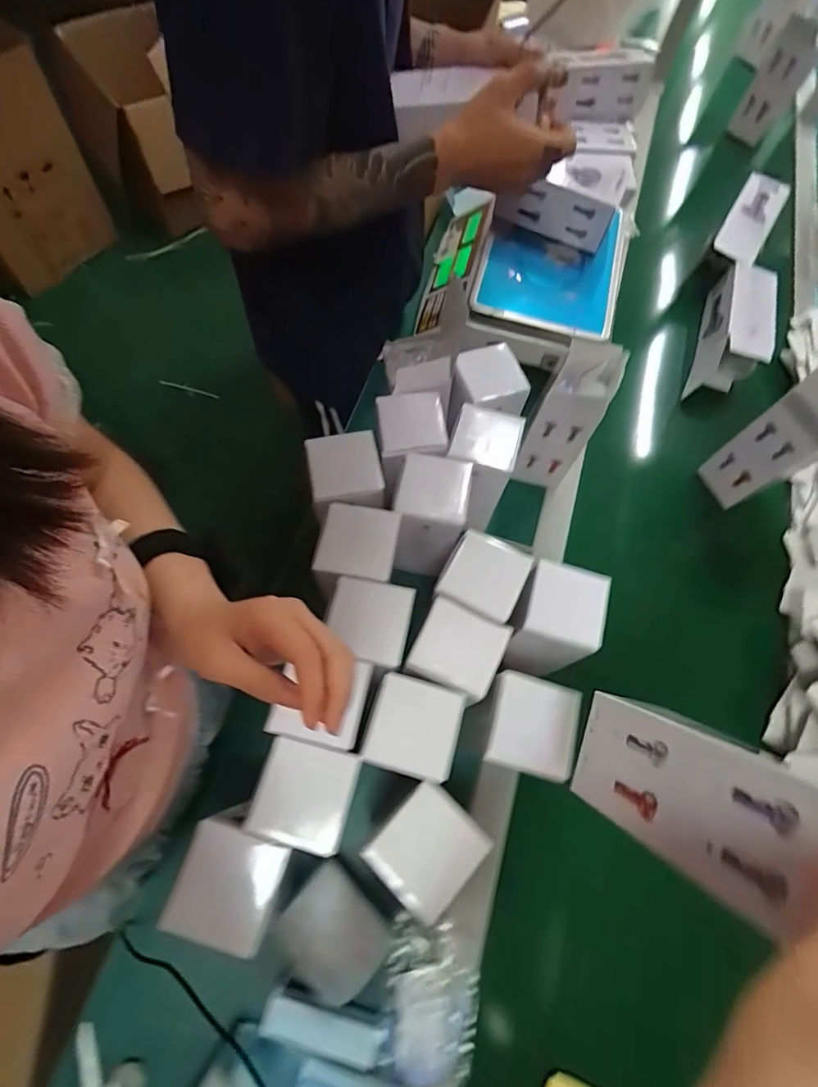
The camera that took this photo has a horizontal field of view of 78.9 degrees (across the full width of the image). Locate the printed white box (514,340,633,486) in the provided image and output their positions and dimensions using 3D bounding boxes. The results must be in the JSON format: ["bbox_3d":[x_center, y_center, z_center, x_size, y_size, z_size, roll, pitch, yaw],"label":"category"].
[{"bbox_3d":[0.193,-0.147,0.625,0.065,0.193,0.092,27,68,8],"label":"printed white box"}]

